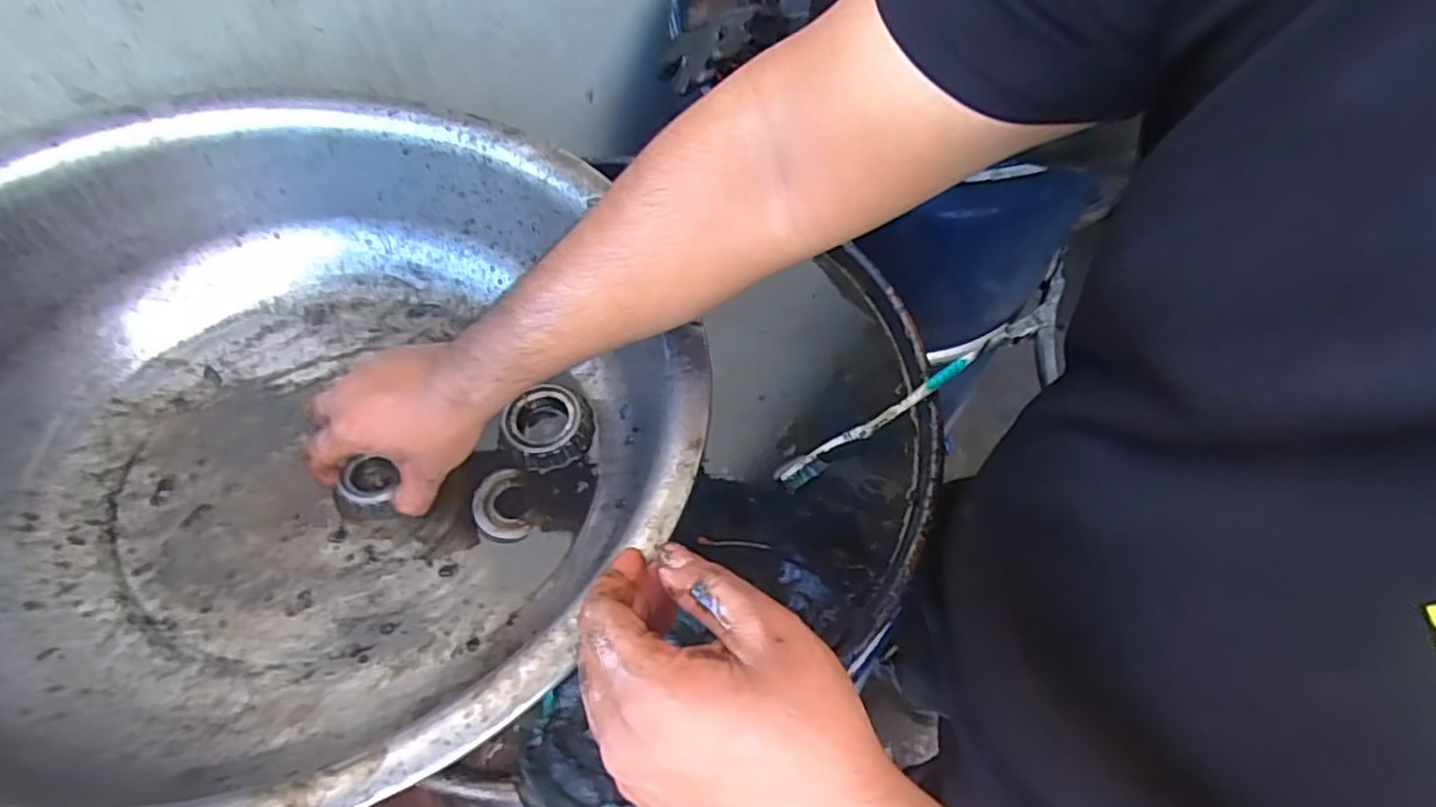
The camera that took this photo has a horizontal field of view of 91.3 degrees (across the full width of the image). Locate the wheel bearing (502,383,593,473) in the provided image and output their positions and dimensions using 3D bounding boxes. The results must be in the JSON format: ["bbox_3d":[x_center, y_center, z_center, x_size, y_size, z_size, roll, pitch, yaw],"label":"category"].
[{"bbox_3d":[-0.128,0.016,0.534,0.062,0.026,0.059,0,58,0],"label":"wheel bearing"}]

